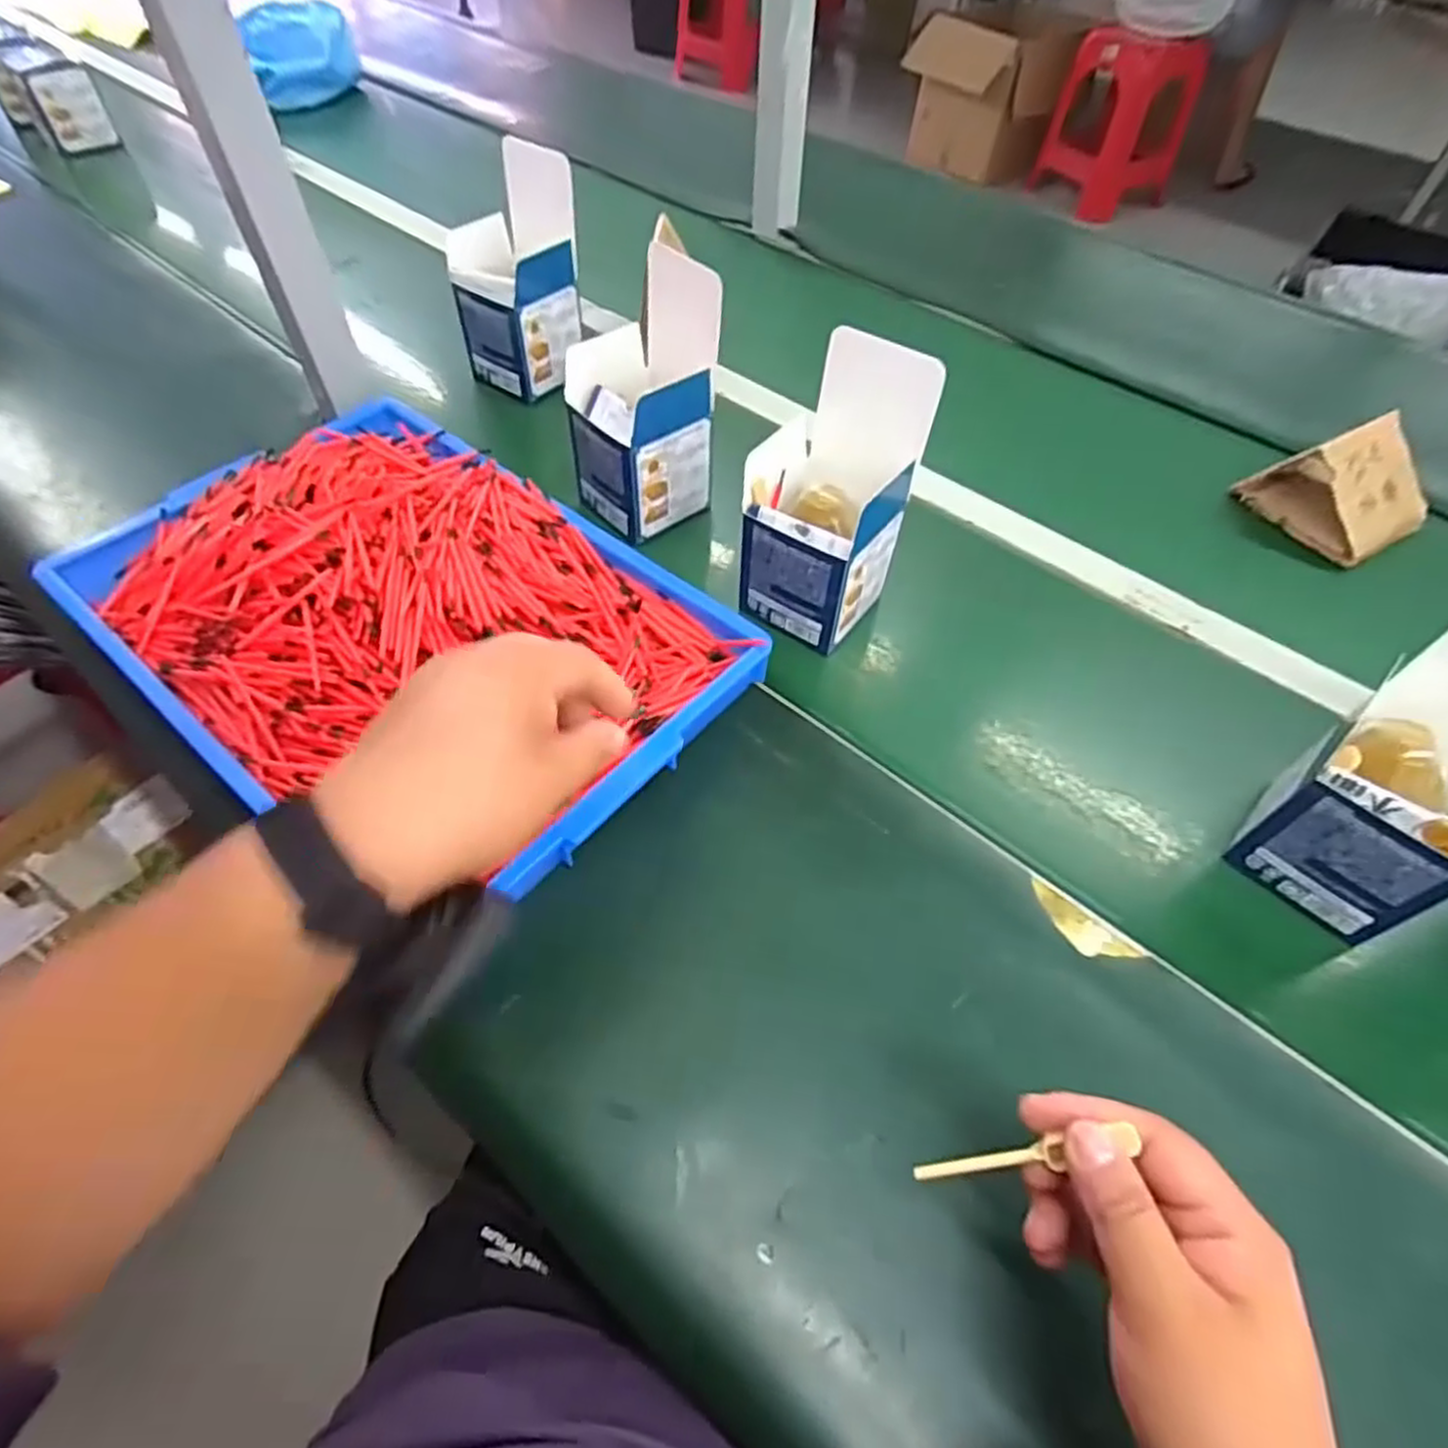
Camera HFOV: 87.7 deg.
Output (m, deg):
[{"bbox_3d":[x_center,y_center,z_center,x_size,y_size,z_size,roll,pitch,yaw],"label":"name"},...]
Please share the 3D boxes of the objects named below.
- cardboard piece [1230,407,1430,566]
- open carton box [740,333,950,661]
[{"bbox_3d":[0.510,-0.197,0.615,0.081,0.073,0.111,-28,59,-20],"label":"cardboard piece"},{"bbox_3d":[0.069,-0.152,0.510,0.093,0.170,0.094,29,59,19],"label":"open carton box"}]

